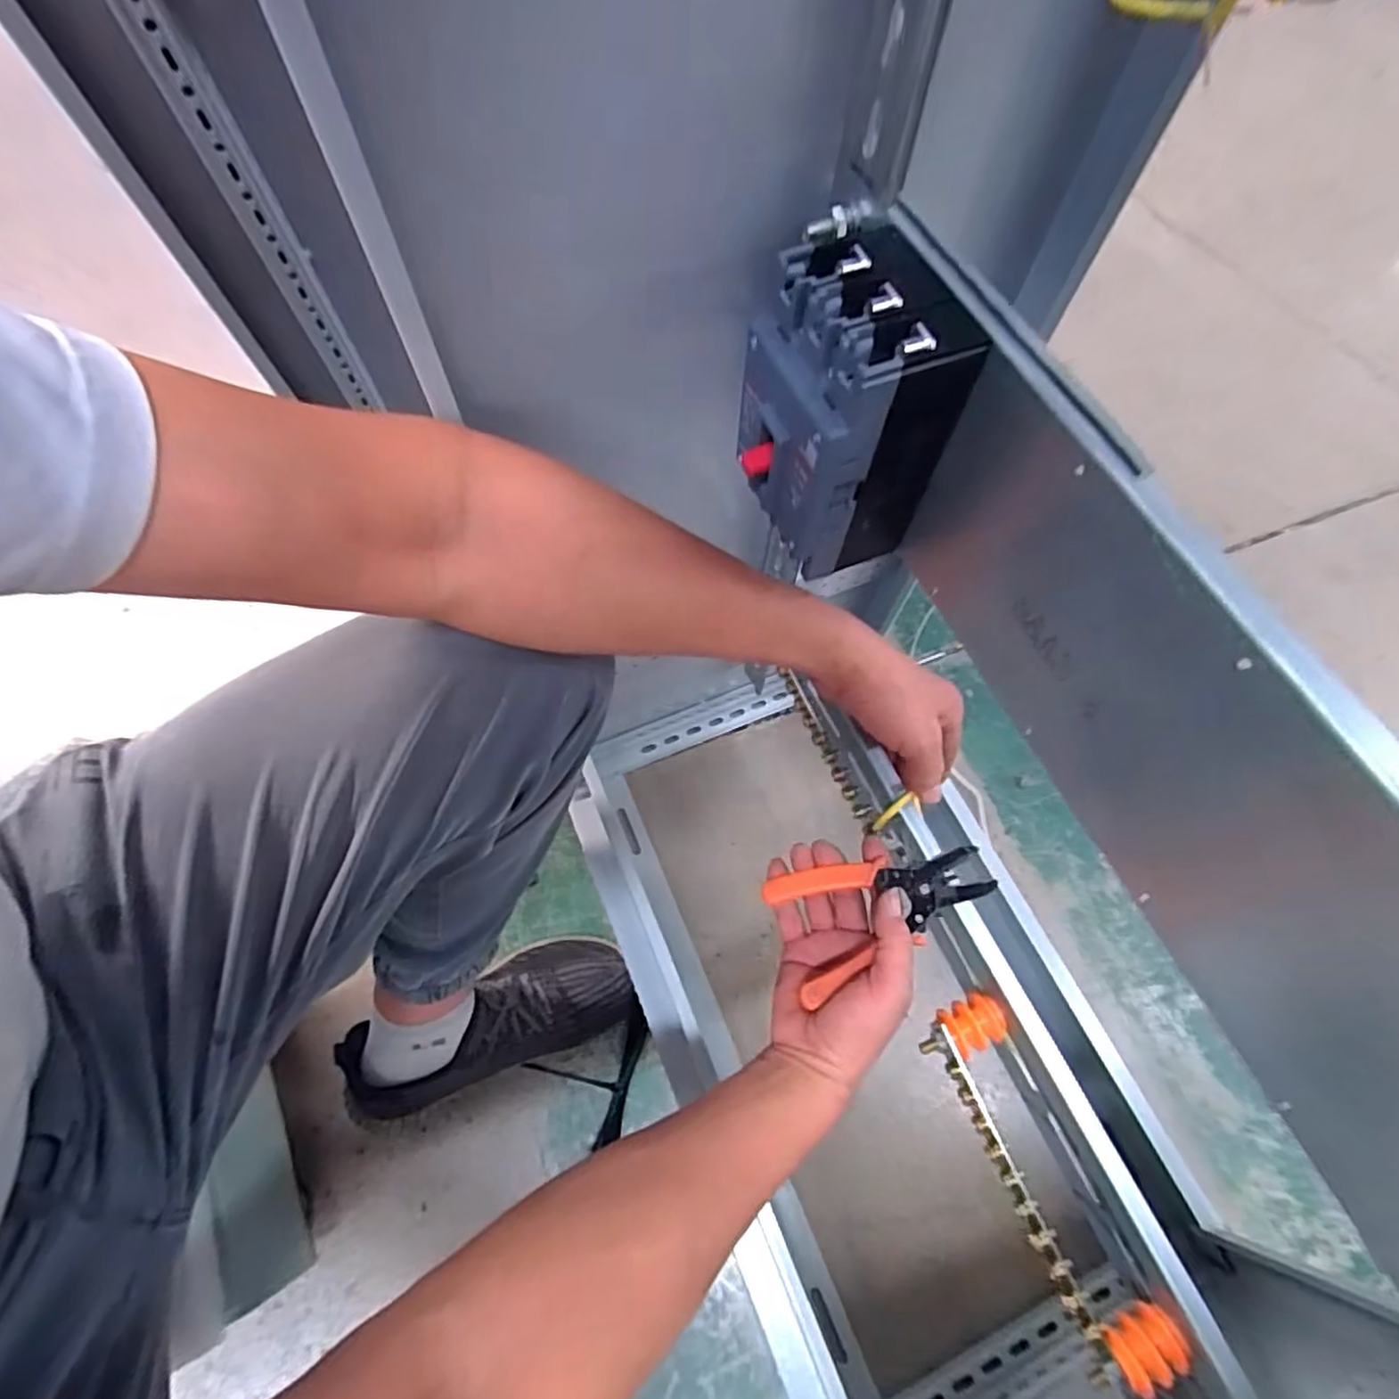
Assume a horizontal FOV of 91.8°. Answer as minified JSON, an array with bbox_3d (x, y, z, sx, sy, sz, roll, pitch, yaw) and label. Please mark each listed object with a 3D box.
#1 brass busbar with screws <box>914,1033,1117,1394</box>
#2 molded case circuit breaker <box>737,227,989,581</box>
[{"bbox_3d":[0.201,0.315,0.435,0.019,0.014,0.202,-21,68,-11],"label":"brass busbar with screws"},{"bbox_3d":[0.059,-0.128,0.313,0.078,0.122,0.080,-20,68,-10],"label":"molded case circuit breaker"}]

